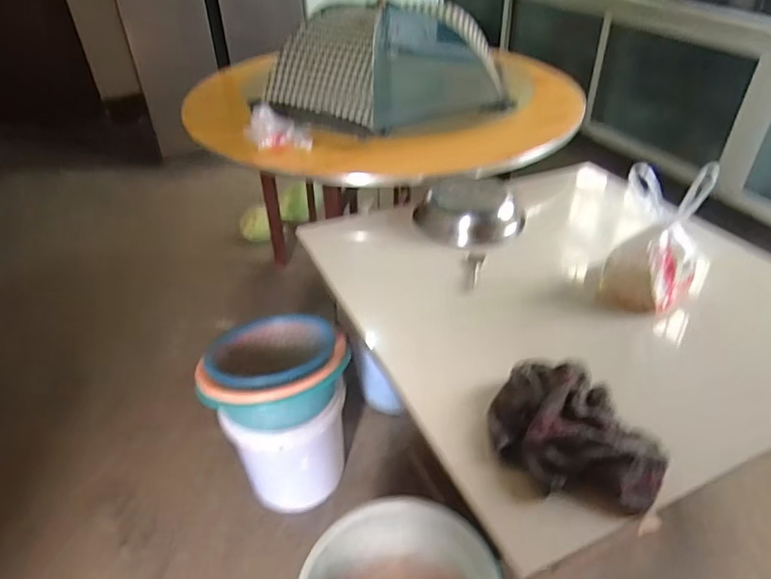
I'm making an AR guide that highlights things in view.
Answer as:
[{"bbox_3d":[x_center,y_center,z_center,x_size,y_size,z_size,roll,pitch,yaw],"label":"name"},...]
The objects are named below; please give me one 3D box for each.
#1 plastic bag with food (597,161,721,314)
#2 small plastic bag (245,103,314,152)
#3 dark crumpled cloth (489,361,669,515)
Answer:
[{"bbox_3d":[0.457,-0.079,0.879,0.150,0.212,0.143,20,43,25],"label":"plastic bag with food"},{"bbox_3d":[-0.258,-0.389,1.257,0.161,0.089,0.070,-1,39,0],"label":"small plastic bag"},{"bbox_3d":[0.227,0.175,0.645,0.155,0.041,0.212,-27,46,-26],"label":"dark crumpled cloth"}]

